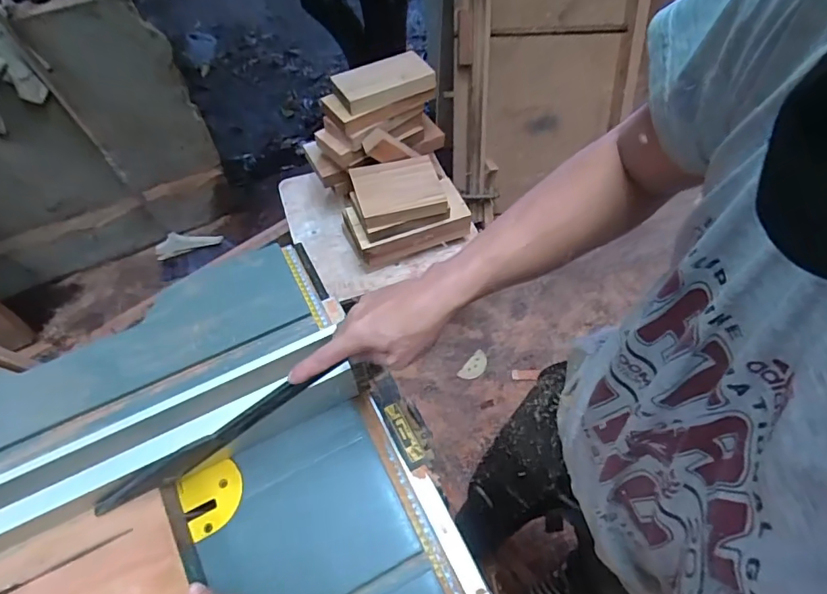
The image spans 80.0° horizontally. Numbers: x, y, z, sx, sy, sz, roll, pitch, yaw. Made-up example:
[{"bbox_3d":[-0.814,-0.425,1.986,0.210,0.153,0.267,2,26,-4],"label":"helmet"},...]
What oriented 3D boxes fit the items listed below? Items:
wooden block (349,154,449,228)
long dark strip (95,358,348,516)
[{"bbox_3d":[-0.036,-0.269,1.229,0.213,0.050,0.181,-14,56,-7],"label":"wooden block"},{"bbox_3d":[-0.212,0.154,0.526,0.288,0.046,0.015,-32,58,8],"label":"long dark strip"}]

